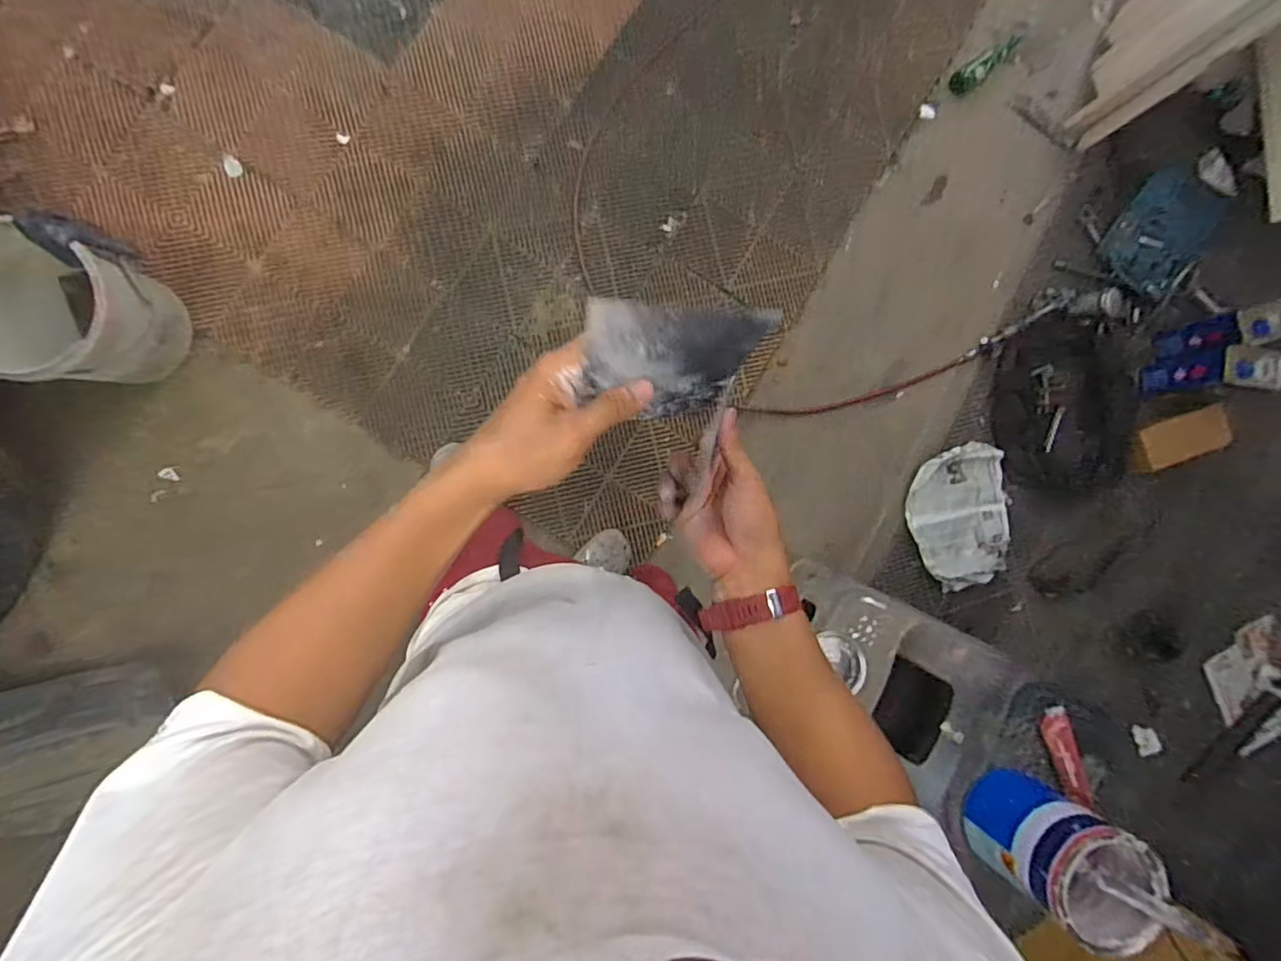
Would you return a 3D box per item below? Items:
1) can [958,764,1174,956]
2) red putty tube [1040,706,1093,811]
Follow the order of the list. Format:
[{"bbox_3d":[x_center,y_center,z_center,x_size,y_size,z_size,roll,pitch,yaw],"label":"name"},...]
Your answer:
[{"bbox_3d":[0.636,0.570,0.893,0.156,0.229,0.160,0,89,-9],"label":"can"},{"bbox_3d":[0.733,0.472,0.991,0.030,0.042,0.157,-7,75,-7],"label":"red putty tube"}]

